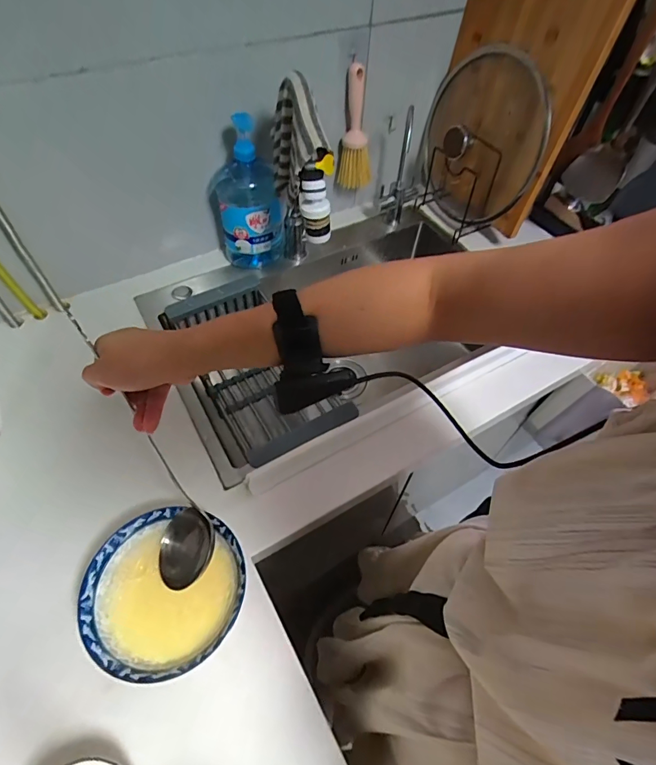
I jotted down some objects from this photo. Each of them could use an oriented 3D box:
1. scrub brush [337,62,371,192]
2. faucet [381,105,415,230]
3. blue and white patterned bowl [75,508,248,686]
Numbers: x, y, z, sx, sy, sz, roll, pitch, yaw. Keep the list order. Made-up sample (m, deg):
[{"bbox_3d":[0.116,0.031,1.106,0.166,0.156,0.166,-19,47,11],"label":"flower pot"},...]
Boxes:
[{"bbox_3d":[0.060,-0.496,0.859,0.070,0.213,0.056,6,55,1],"label":"scrub brush"},{"bbox_3d":[0.156,-0.441,0.914,0.069,0.253,0.128,10,55,4],"label":"faucet"},{"bbox_3d":[-0.189,0.250,0.521,0.175,0.069,0.173,1,55,-2],"label":"blue and white patterned bowl"}]

